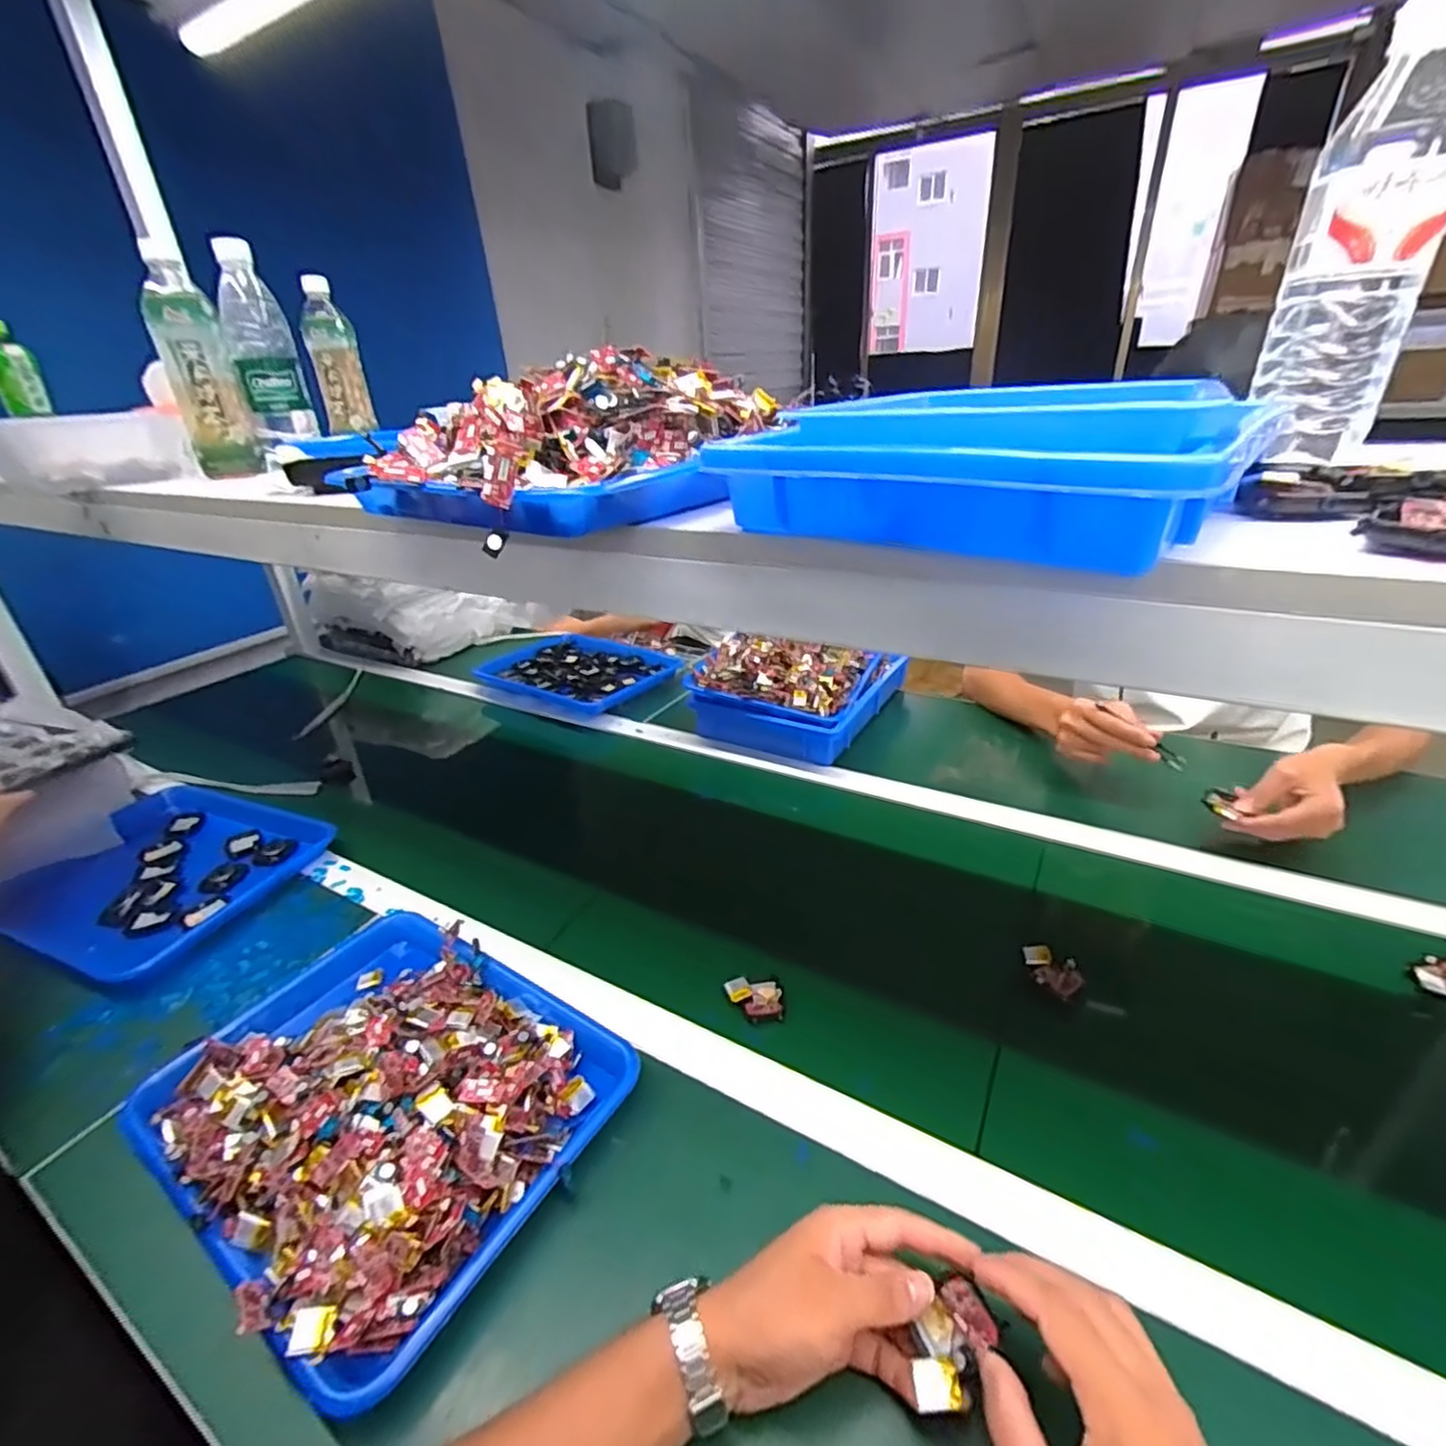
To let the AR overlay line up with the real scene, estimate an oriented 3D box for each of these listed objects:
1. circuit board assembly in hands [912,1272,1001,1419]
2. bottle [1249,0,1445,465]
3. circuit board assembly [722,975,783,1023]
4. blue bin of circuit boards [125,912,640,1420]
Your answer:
[{"bbox_3d":[0.116,0.315,0.336,0.030,0.019,0.054,24,70,38],"label":"circuit board assembly in hands"},{"bbox_3d":[0.366,-0.266,0.384,0.065,0.211,0.062,18,35,35],"label":"bottle"},{"bbox_3d":[0.028,0.244,0.587,0.048,0.007,0.040,4,37,-10],"label":"circuit board assembly"},{"bbox_3d":[-0.266,0.276,0.519,0.339,0.066,0.256,15,34,32],"label":"blue bin of circuit boards"}]

